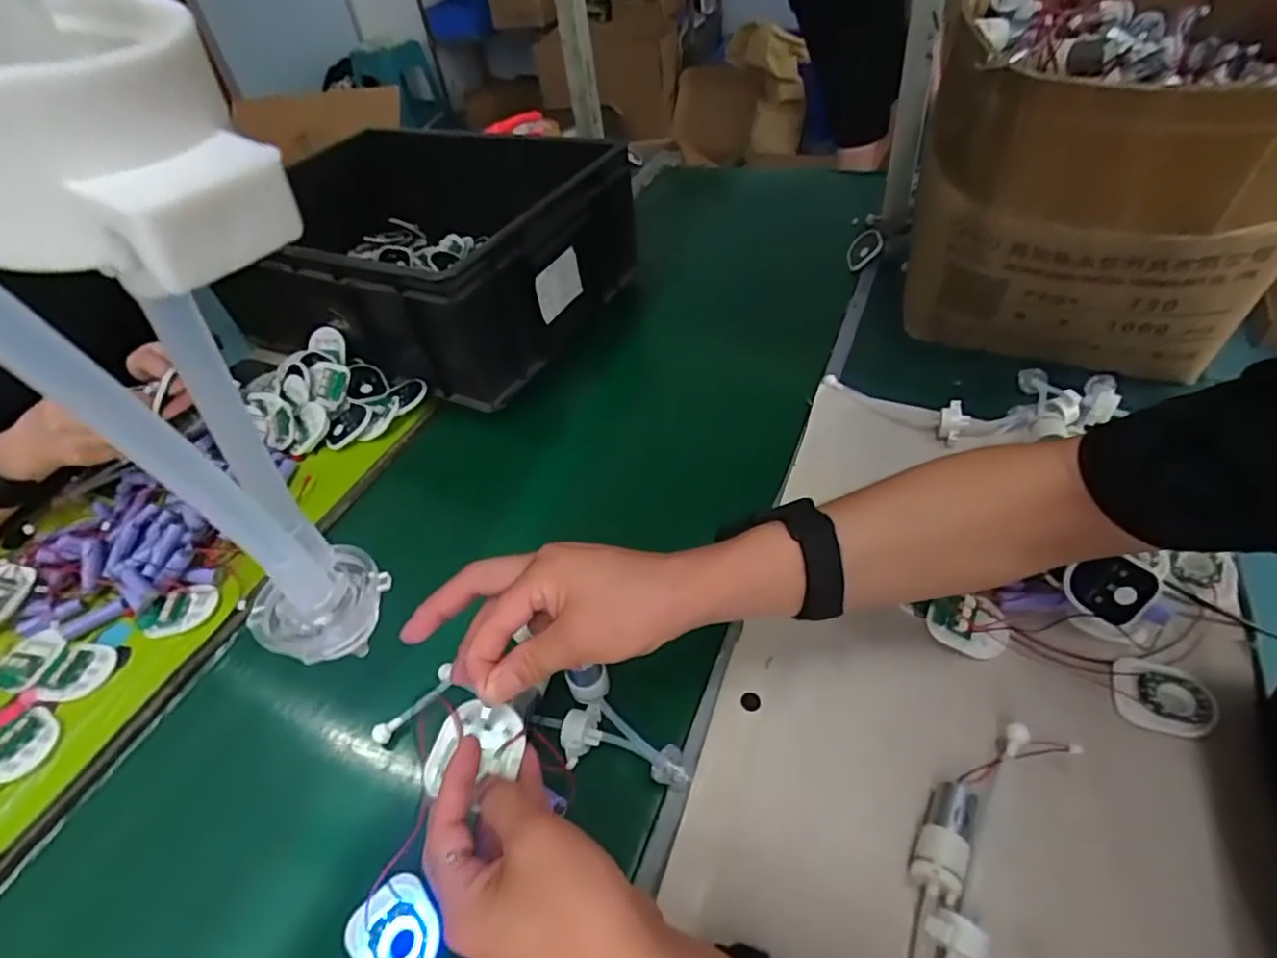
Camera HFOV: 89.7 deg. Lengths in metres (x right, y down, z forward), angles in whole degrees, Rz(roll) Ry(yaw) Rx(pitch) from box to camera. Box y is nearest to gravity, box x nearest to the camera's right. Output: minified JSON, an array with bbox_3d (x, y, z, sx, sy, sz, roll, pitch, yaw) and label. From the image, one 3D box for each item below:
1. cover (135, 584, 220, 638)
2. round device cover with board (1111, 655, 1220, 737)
[{"bbox_3d":[-0.399,0.114,0.556,0.063,0.011,0.042,-20,49,-12],"label":"cover"},{"bbox_3d":[0.347,0.142,0.426,0.060,0.007,0.052,10,50,15],"label":"round device cover with board"}]

